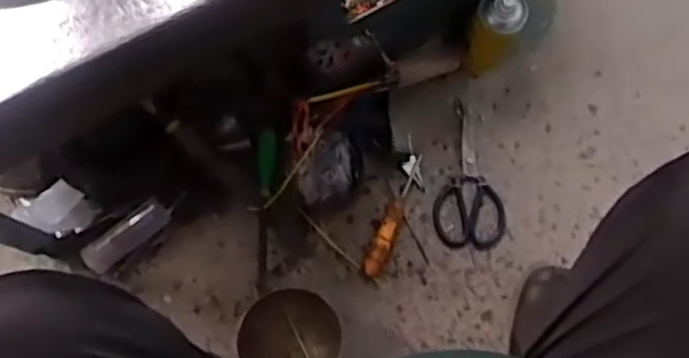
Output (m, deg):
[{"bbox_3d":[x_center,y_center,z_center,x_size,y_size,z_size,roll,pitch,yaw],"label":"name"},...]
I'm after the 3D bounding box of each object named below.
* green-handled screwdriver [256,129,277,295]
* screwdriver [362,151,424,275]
[{"bbox_3d":[-0.109,0.044,0.983,0.024,0.025,0.222,3,98,-1],"label":"green-handled screwdriver"},{"bbox_3d":[0.070,0.050,1.006,0.028,0.024,0.185,21,77,4],"label":"screwdriver"}]

